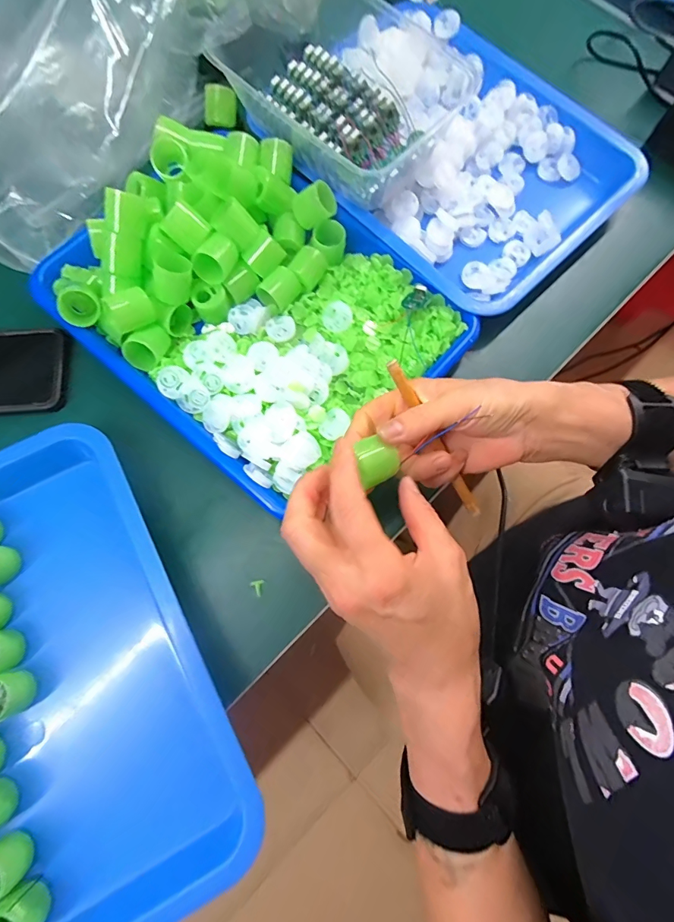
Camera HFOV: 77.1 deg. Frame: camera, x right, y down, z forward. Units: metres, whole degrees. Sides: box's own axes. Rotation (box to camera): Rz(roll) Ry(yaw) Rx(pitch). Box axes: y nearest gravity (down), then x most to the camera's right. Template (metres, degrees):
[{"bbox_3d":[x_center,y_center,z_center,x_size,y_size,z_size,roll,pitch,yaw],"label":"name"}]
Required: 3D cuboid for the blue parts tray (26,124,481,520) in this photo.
[{"bbox_3d":[-0.071,-0.135,0.359,0.322,0.061,0.242,41,79,2],"label":"blue parts tray"}]

